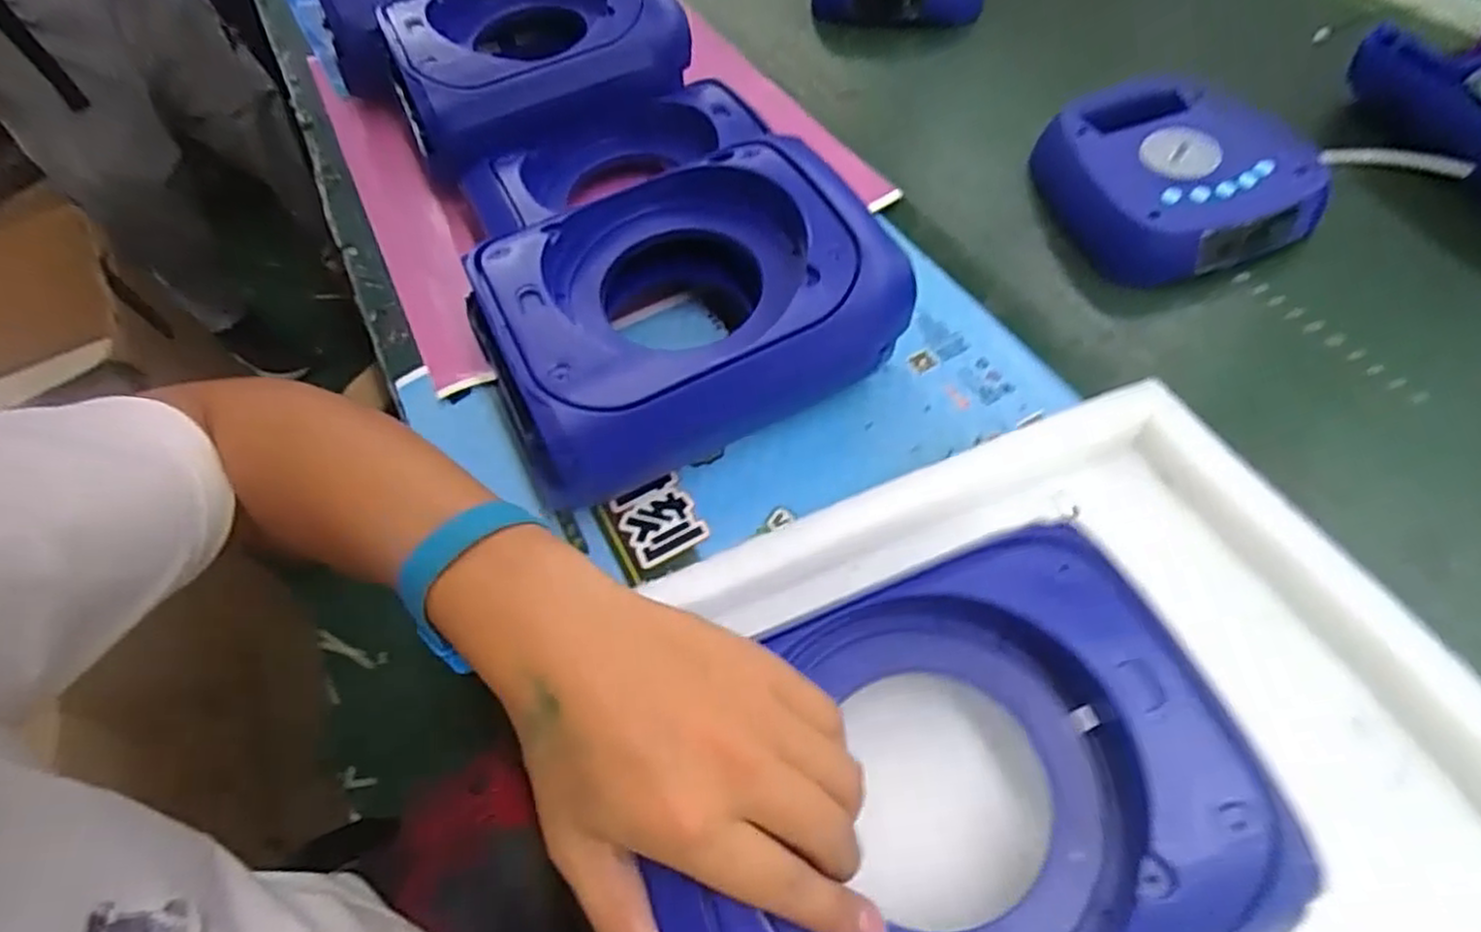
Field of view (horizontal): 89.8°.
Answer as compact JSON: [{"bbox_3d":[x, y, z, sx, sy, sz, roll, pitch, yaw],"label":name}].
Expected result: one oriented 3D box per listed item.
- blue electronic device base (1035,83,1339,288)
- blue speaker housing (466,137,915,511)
[{"bbox_3d":[0.309,-0.210,0.544,0.156,0.056,0.172,-12,58,-4],"label":"blue electronic device base"},{"bbox_3d":[-0.031,-0.095,0.443,0.234,0.103,0.164,-24,59,-11],"label":"blue speaker housing"}]

